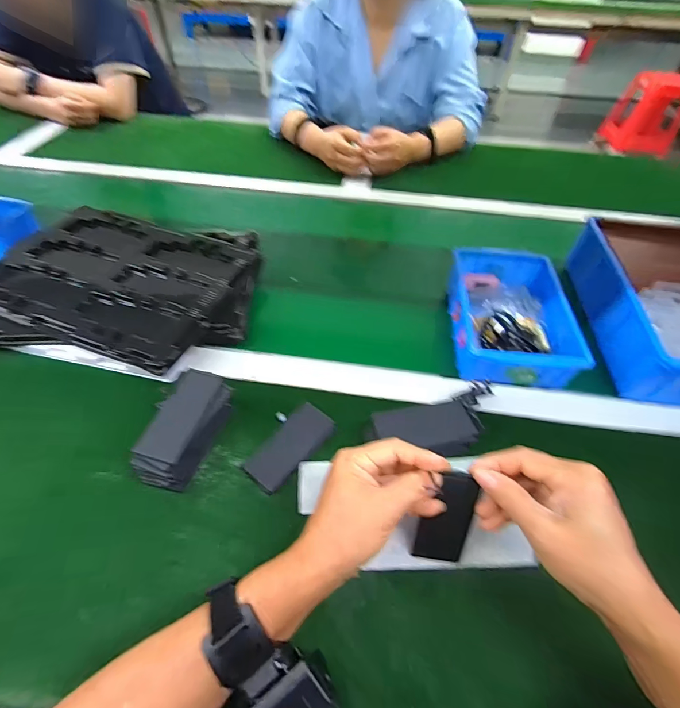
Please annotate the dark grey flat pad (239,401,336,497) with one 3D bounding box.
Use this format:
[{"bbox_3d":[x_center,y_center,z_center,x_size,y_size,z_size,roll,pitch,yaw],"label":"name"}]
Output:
[{"bbox_3d":[-0.053,0.095,0.384,0.046,0.010,0.097,35,58,23],"label":"dark grey flat pad"}]

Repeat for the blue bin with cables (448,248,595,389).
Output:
[{"bbox_3d":[0.221,-0.058,0.488,0.136,0.059,0.203,4,51,1],"label":"blue bin with cables"}]

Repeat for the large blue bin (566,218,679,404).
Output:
[{"bbox_3d":[0.462,-0.063,0.496,0.222,0.088,0.289,6,51,2],"label":"large blue bin"}]

